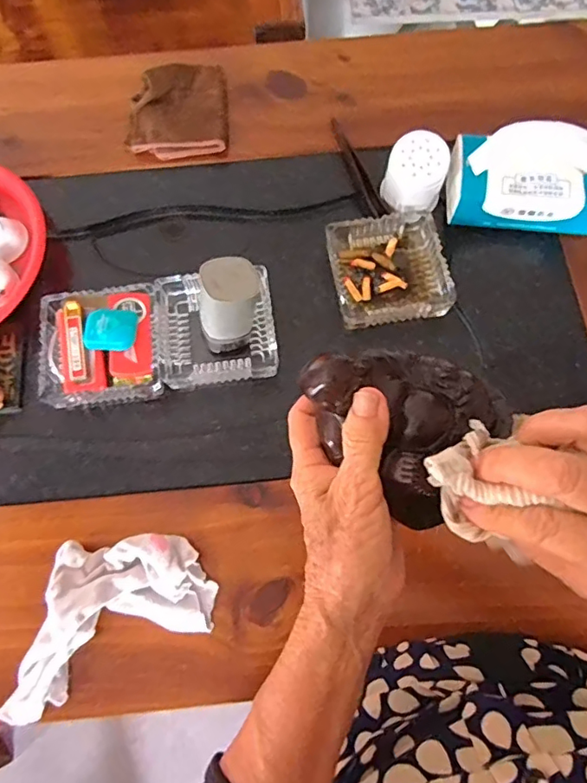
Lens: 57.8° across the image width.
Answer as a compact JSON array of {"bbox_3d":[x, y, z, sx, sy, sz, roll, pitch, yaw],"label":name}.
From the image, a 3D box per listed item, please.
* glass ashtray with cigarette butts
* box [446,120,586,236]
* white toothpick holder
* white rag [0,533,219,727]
[{"bbox_3d":[0.105,-0.136,0.584,0.119,0.028,0.123,-10,71,-2],"label":"glass ashtray with cigarette butts"},{"bbox_3d":[0.257,-0.232,0.579,0.161,0.092,0.087,7,72,4],"label":"box"},{"bbox_3d":[0.132,-0.233,0.588,0.067,0.078,0.060,14,72,6],"label":"white toothpick holder"},{"bbox_3d":[-0.166,0.189,0.468,0.183,0.044,0.121,-22,72,-6],"label":"white rag"}]

